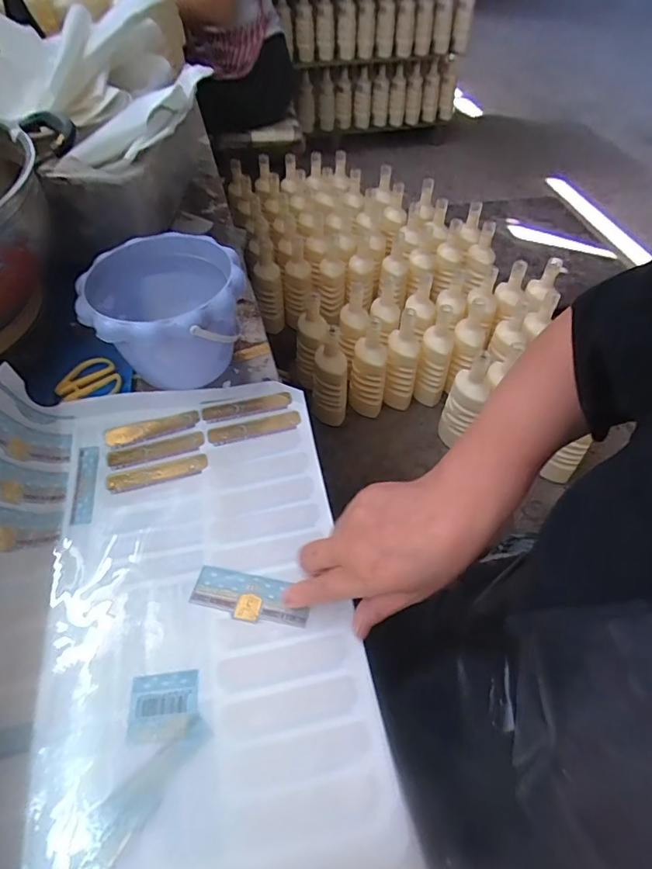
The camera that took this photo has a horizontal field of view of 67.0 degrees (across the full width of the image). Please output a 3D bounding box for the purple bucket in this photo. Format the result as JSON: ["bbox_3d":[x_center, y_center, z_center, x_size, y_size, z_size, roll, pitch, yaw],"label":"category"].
[{"bbox_3d":[-0.164,-0.123,0.526,0.152,0.121,0.159,-7,52,-7],"label":"purple bucket"}]

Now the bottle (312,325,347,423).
[{"bbox_3d":[0.011,-0.136,1.159,0.082,0.233,0.090,1,51,-1],"label":"bottle"}]

